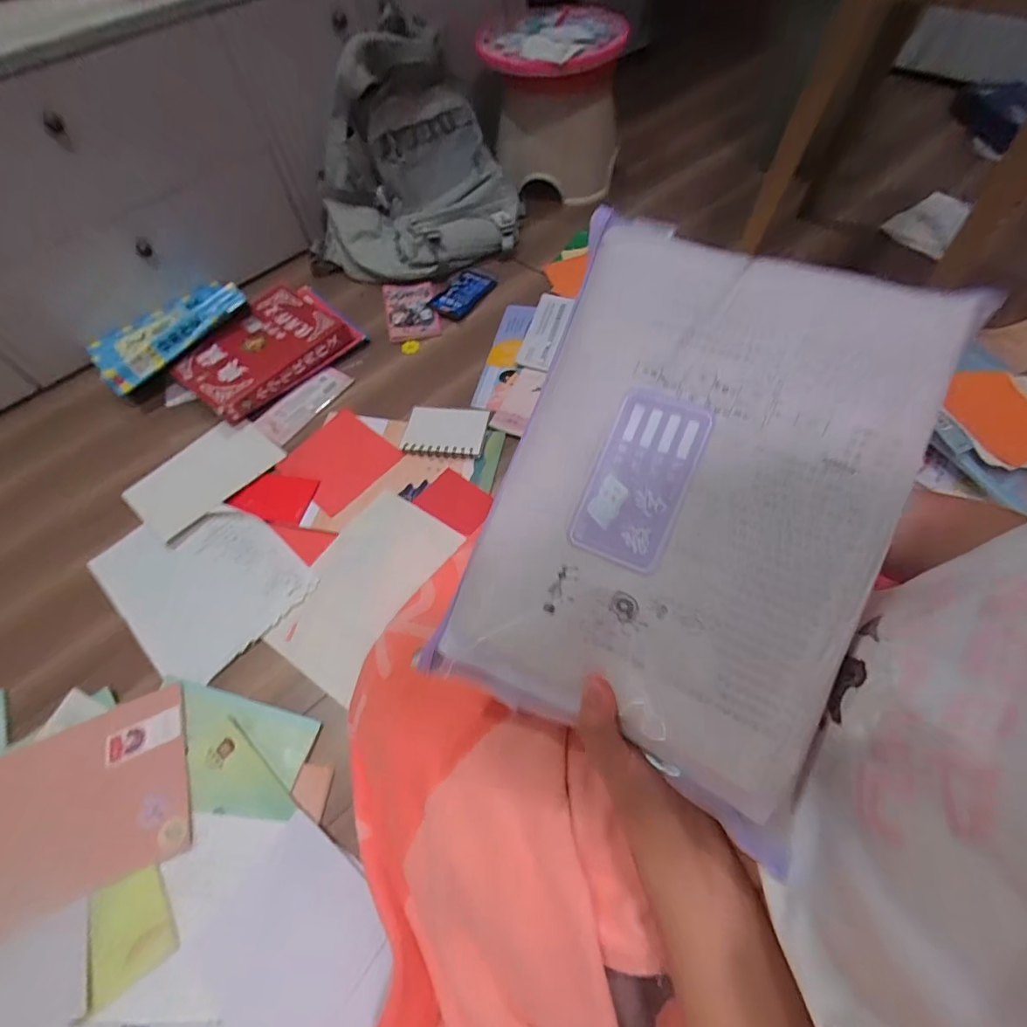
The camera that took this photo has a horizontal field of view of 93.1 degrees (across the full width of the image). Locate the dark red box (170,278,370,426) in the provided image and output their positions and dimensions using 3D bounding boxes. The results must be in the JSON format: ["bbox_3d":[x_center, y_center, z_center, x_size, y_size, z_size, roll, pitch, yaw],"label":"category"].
[{"bbox_3d":[-0.438,-0.297,0.864,0.282,0.057,0.218,-40,64,-18],"label":"dark red box"}]

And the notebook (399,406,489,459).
[{"bbox_3d":[-0.108,-0.127,0.761,0.126,0.016,0.094,4,60,7],"label":"notebook"}]

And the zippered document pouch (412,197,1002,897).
[{"bbox_3d":[0.094,-0.013,0.281,0.208,0.028,0.309,22,89,19],"label":"zippered document pouch"}]

